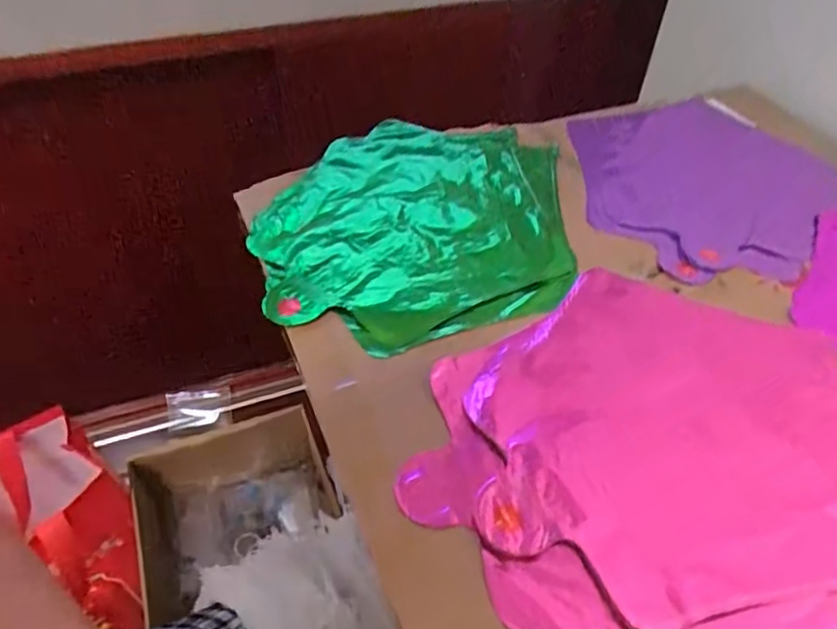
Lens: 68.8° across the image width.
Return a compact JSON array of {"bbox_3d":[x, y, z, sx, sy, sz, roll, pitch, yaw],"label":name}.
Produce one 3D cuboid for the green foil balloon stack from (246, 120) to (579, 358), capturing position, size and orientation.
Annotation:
[{"bbox_3d":[-0.002,-0.078,0.497,0.240,0.012,0.270,3,46,0],"label":"green foil balloon stack"}]

